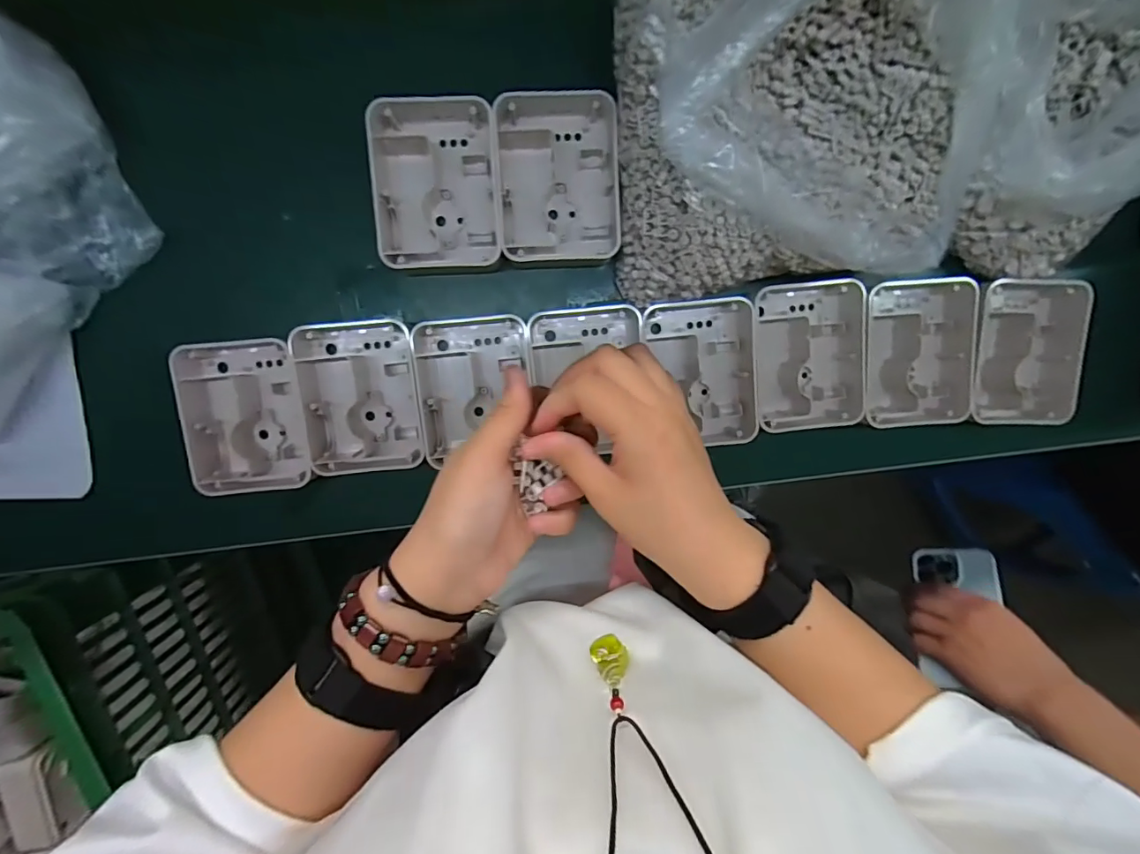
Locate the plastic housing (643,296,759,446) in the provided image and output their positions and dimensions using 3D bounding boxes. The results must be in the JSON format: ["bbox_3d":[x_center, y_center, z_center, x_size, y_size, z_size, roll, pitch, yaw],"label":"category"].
[{"bbox_3d":[0.118,-0.048,0.453,0.094,0.040,0.129,-7,99,-2],"label":"plastic housing"}]

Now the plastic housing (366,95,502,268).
[{"bbox_3d":[-0.110,-0.202,0.414,0.100,0.042,0.136,-3,99,-3],"label":"plastic housing"}]

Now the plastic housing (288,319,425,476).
[{"bbox_3d":[-0.184,-0.024,0.437,0.101,0.034,0.133,-5,99,-3],"label":"plastic housing"}]

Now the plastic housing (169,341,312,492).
[{"bbox_3d":[-0.279,-0.009,0.431,0.092,0.035,0.130,-7,99,-2],"label":"plastic housing"}]

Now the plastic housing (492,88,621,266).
[{"bbox_3d":[-0.010,-0.211,0.416,0.098,0.040,0.136,-3,99,-3],"label":"plastic housing"}]

